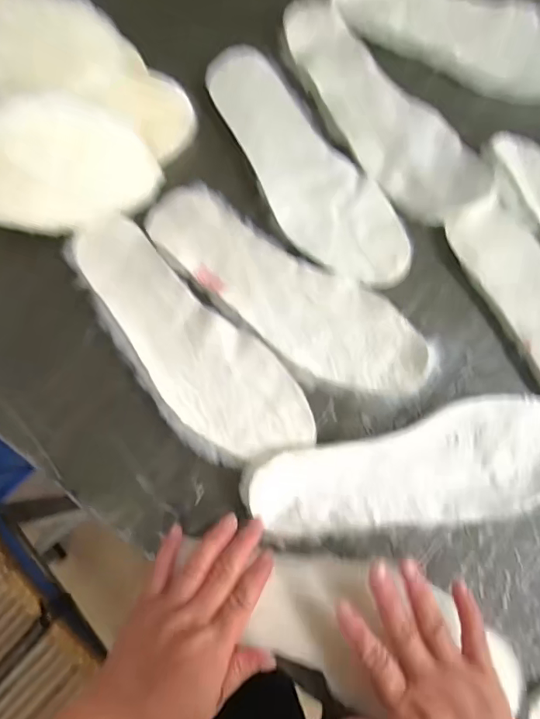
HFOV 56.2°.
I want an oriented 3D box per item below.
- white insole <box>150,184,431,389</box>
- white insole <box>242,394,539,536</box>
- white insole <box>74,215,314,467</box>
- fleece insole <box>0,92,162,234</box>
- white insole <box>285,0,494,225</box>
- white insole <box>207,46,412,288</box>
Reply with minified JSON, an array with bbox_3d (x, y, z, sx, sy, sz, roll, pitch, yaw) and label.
[{"bbox_3d":[0.011,-0.061,0.448,0.279,0.006,0.083,37,81,8],"label":"white insole"},{"bbox_3d":[0.122,0.092,0.411,0.274,0.025,0.089,-14,78,-2],"label":"white insole"},{"bbox_3d":[-0.079,-0.015,0.436,0.094,0.010,0.262,-42,80,-7],"label":"white insole"},{"bbox_3d":[-0.224,-0.148,0.405,0.263,0.100,0.034,-16,44,-19],"label":"fleece insole"},{"bbox_3d":[0.100,-0.243,0.483,0.090,0.012,0.262,-34,79,-6],"label":"white insole"},{"bbox_3d":[0.027,-0.177,0.468,0.089,0.010,0.267,-38,80,-6],"label":"white insole"}]

